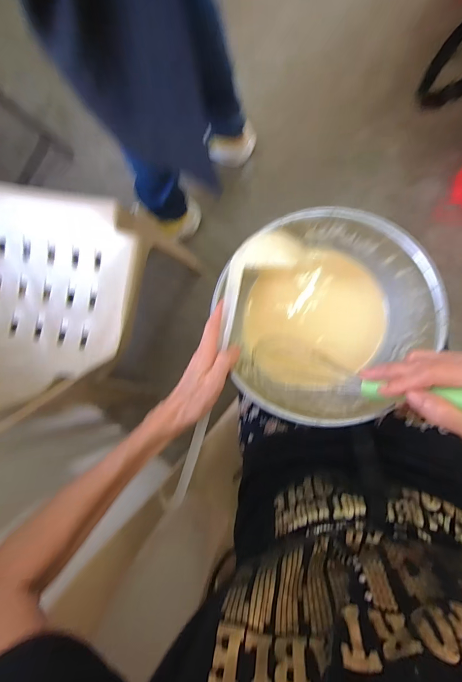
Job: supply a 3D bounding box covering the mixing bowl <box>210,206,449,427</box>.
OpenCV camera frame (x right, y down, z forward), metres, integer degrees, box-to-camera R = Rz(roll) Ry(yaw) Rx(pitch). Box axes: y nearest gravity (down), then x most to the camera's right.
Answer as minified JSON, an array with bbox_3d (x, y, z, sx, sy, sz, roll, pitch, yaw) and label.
[{"bbox_3d":[0.110,-0.030,0.396,0.217,0.096,0.249,43,93,7],"label":"mixing bowl"}]

